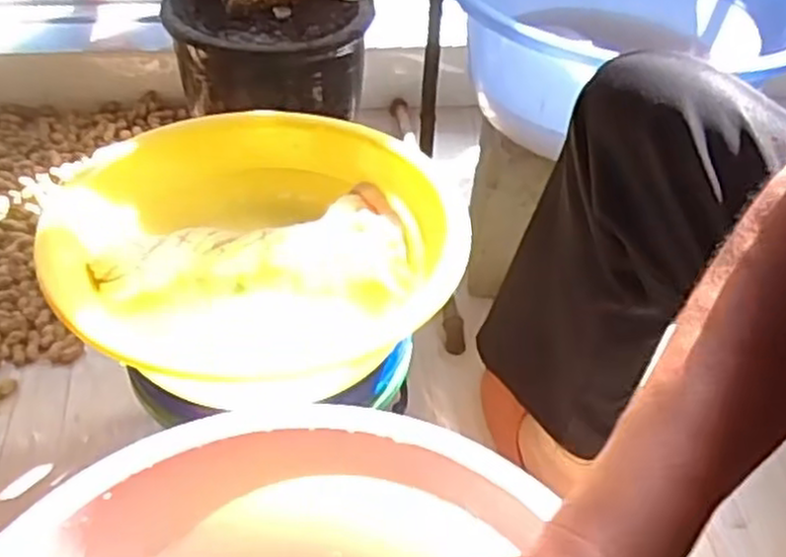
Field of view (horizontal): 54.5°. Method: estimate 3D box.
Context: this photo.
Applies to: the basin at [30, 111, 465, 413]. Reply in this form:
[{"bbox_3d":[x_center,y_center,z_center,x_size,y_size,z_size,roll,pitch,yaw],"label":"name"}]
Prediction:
[{"bbox_3d":[-0.135,-0.038,0.691,0.328,0.098,0.290,-18,48,-21],"label":"basin"}]

